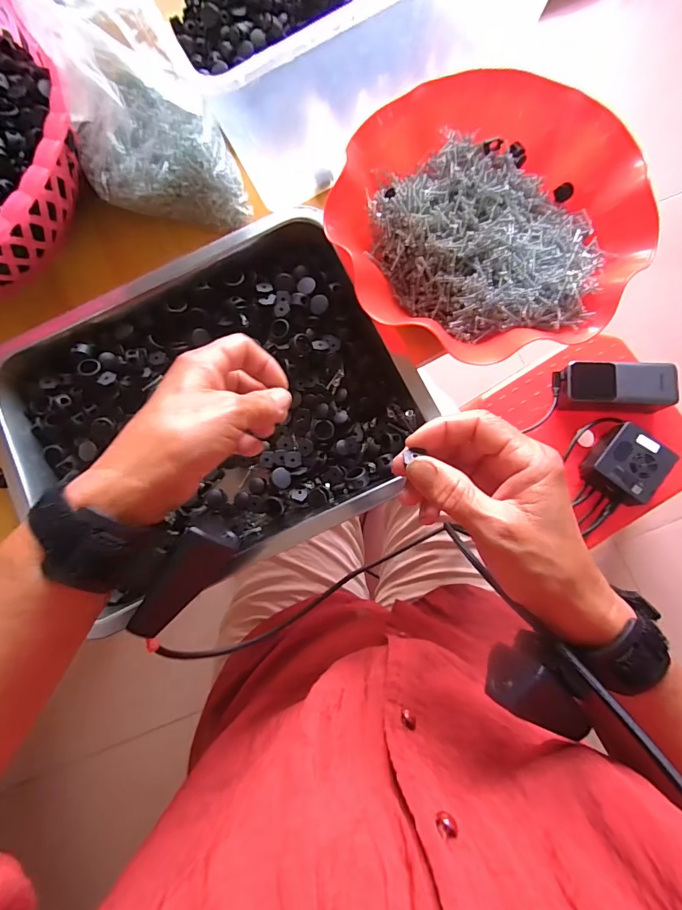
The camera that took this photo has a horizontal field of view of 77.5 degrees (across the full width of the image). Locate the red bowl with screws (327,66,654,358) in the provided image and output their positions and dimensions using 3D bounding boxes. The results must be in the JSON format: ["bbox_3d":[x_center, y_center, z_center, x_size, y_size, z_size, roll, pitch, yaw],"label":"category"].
[{"bbox_3d":[0.110,-0.181,0.323,0.218,0.048,0.205,-1,82,4],"label":"red bowl with screws"}]

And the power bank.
[{"bbox_3d":[0.336,-0.082,0.528,0.133,0.046,0.057,2,82,4],"label":"power bank"}]

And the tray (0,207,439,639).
[{"bbox_3d":[-0.105,-0.040,0.339,0.296,0.044,0.238,-26,81,0],"label":"tray"}]

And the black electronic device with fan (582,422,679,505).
[{"bbox_3d":[0.348,0.013,0.519,0.069,0.046,0.077,35,86,8],"label":"black electronic device with fan"}]

